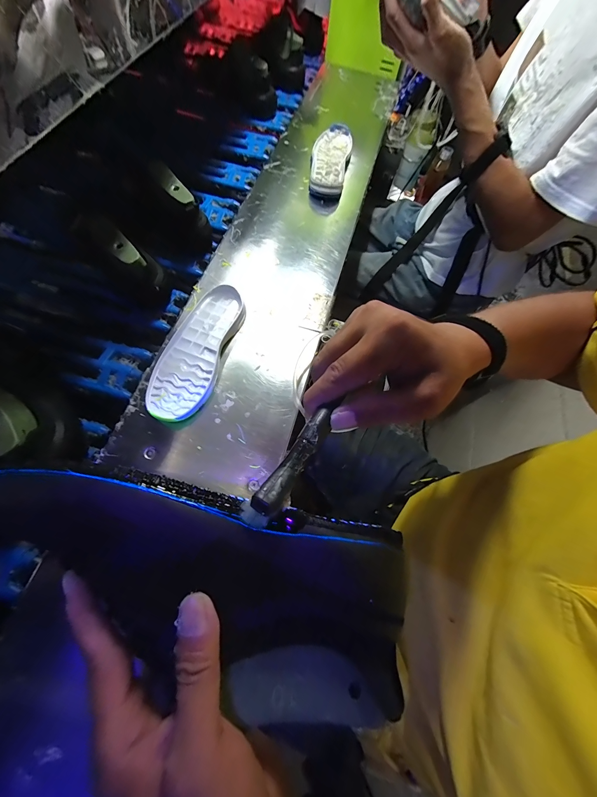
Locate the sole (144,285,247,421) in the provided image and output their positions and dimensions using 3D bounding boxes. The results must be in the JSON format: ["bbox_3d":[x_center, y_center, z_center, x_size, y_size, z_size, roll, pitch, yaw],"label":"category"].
[{"bbox_3d":[-0.160,-0.077,0.459,0.093,0.027,0.236,20,69,2],"label":"sole"}]

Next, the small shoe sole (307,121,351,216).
[{"bbox_3d":[0.069,-0.528,0.658,0.084,0.034,0.254,11,69,-1],"label":"small shoe sole"}]

